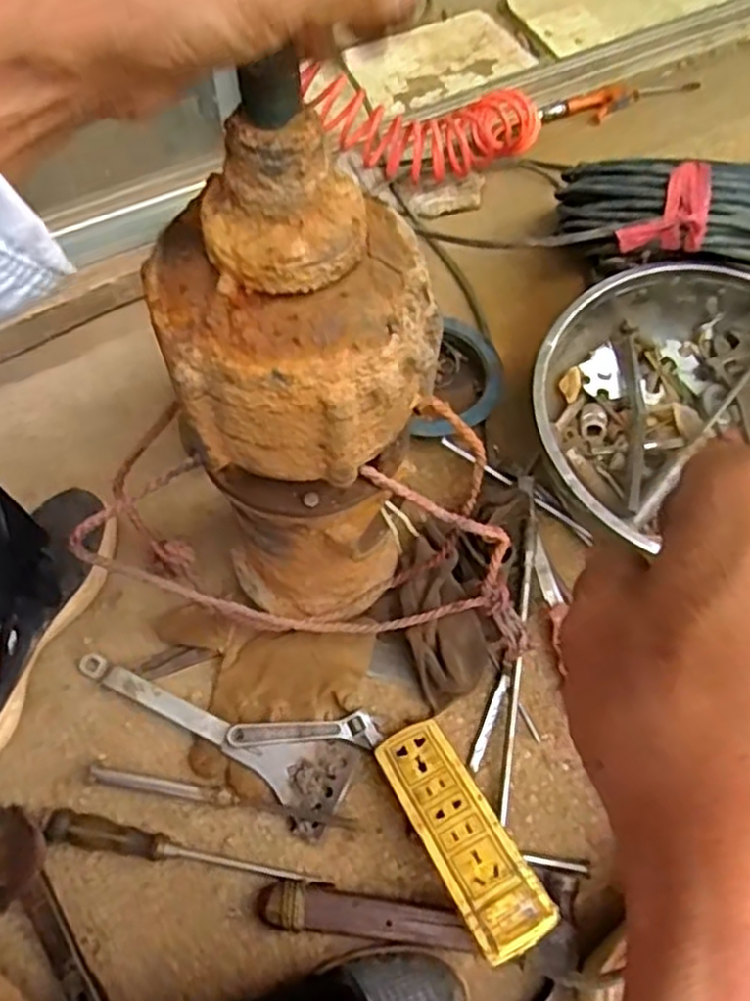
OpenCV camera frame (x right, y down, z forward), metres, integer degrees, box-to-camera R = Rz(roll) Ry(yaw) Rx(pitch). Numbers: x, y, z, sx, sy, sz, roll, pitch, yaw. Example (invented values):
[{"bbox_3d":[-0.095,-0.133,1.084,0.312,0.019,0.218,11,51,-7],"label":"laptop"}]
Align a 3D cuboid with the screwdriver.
[{"bbox_3d":[-0.158,0.296,0.618,0.232,0.023,0.027,14,64,3],"label":"screwdriver"}]

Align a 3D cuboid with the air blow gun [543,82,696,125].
[{"bbox_3d":[0.368,-0.614,1.136,0.241,0.024,0.065,-17,64,-9],"label":"air blow gun"}]

